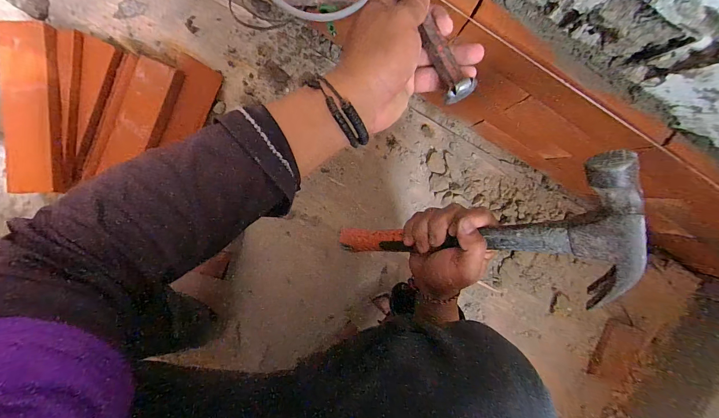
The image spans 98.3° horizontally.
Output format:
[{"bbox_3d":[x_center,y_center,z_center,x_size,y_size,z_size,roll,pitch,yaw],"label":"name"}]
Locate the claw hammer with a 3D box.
[{"bbox_3d":[0.090,0.031,0.326,0.031,0.314,0.118,-20,99,-41],"label":"claw hammer"}]

